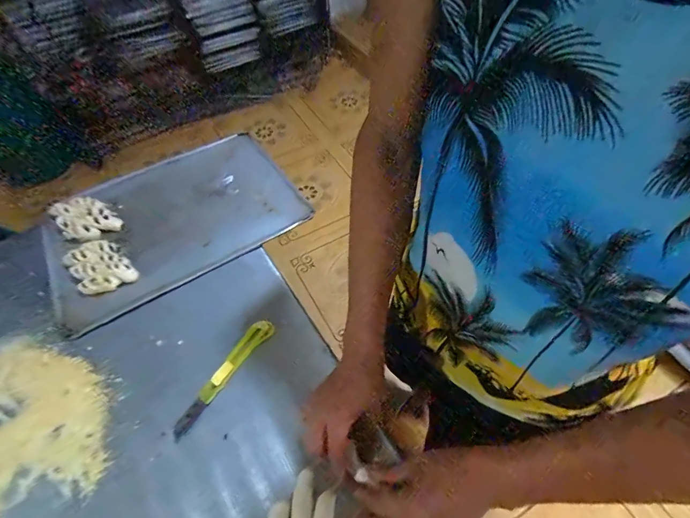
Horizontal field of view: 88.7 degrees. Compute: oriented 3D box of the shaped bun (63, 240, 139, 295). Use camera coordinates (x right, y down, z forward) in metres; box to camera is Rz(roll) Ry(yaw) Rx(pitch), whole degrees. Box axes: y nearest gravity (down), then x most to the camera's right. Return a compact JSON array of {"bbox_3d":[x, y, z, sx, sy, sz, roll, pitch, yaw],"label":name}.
[{"bbox_3d":[-0.412,0.013,0.594,0.079,0.026,0.115,-40,63,-22],"label":"shaped bun"}]

